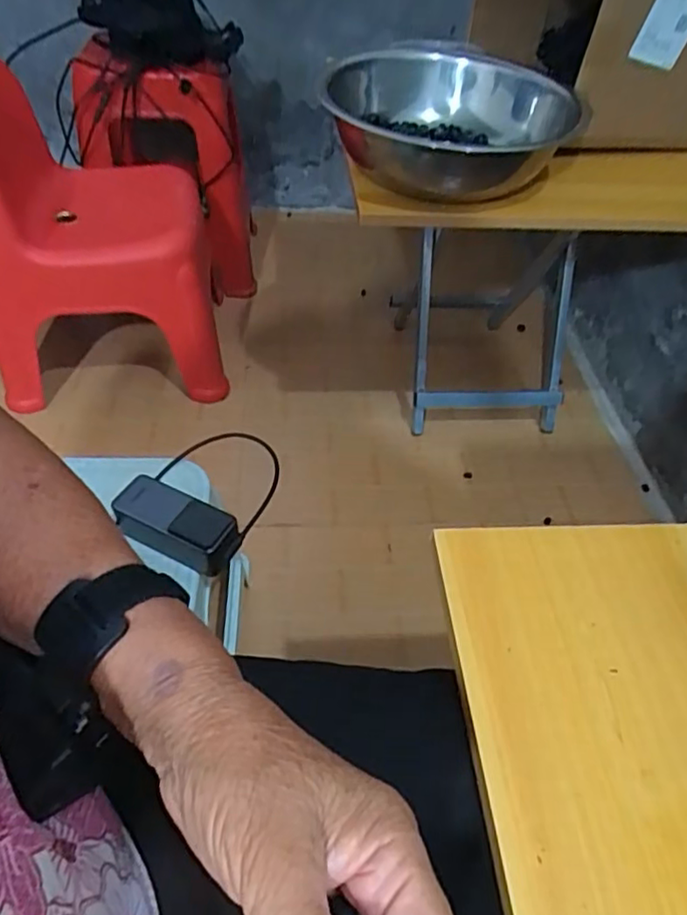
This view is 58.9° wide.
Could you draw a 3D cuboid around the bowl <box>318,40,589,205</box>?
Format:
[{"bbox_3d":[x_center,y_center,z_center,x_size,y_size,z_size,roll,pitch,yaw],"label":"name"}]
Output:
[{"bbox_3d":[0.149,-0.452,0.822,0.332,0.104,0.337,1,46,-1],"label":"bowl"}]

